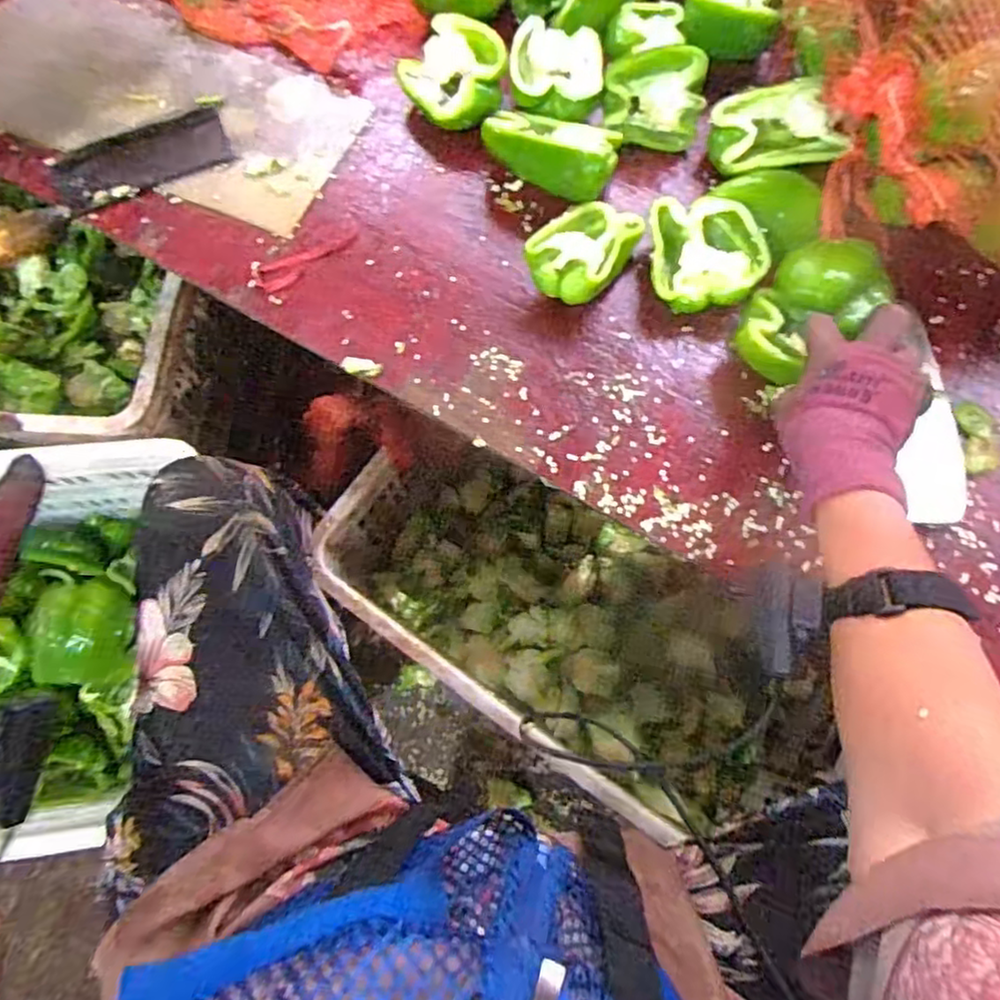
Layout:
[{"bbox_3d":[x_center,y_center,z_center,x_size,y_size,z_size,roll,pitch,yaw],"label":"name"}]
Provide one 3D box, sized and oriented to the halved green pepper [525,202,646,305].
[{"bbox_3d":[0.073,-0.219,0.573,0.074,0.054,0.114,27,77,9],"label":"halved green pepper"}]

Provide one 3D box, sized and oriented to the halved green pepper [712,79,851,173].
[{"bbox_3d":[0.250,-0.337,0.611,0.110,0.046,0.068,-8,74,-1],"label":"halved green pepper"}]

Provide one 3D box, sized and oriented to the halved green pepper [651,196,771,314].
[{"bbox_3d":[0.175,-0.209,0.573,0.091,0.044,0.099,0,74,1],"label":"halved green pepper"}]

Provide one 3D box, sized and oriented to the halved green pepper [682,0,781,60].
[{"bbox_3d":[0.221,-0.468,0.643,0.083,0.035,0.062,2,74,2],"label":"halved green pepper"}]

